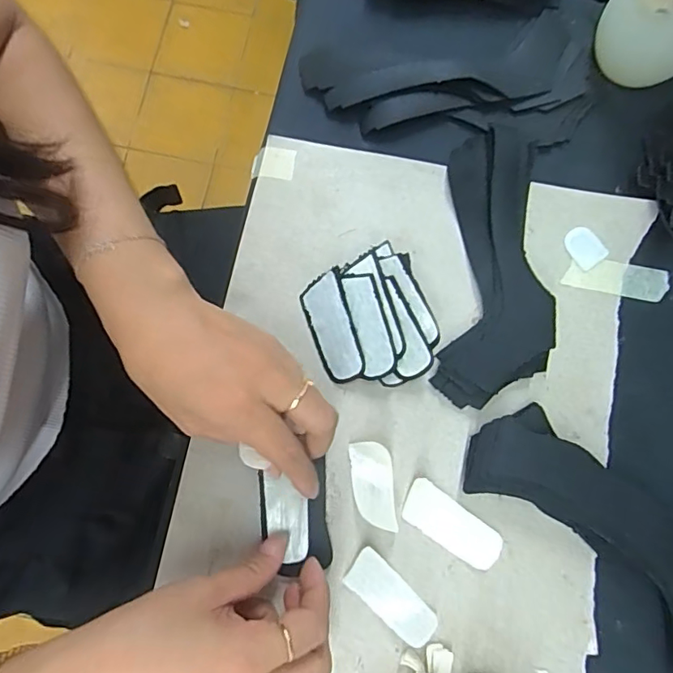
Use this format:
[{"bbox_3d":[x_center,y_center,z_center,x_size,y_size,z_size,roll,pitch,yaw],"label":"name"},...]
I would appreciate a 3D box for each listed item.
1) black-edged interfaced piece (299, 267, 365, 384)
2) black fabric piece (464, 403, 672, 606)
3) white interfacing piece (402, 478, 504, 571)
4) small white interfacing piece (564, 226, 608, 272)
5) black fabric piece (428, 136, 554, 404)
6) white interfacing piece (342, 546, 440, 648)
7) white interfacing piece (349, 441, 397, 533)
[{"bbox_3d":[-0.003,-0.005,0.350,0.031,0.005,0.073,-19,81,21],"label":"black-edged interfaced piece"},{"bbox_3d":[0.163,0.118,0.320,0.183,0.031,0.069,42,82,6],"label":"black fabric piece"},{"bbox_3d":[0.073,0.120,0.331,0.067,0.008,0.027,35,82,5],"label":"white interfacing piece"},{"bbox_3d":[0.177,-0.064,0.370,0.023,0.004,0.030,-32,82,-6],"label":"small white interfacing piece"},{"bbox_3d":[0.106,-0.049,0.358,0.074,0.016,0.189,2,80,0],"label":"black fabric piece"},{"bbox_3d":[0.033,0.162,0.321,0.062,0.012,0.026,44,82,7],"label":"white interfacing piece"},{"bbox_3d":[0.023,0.096,0.334,0.026,0.011,0.055,-5,80,-1],"label":"white interfacing piece"}]

